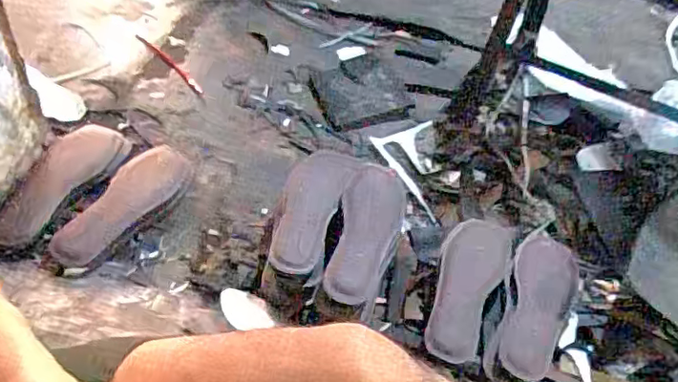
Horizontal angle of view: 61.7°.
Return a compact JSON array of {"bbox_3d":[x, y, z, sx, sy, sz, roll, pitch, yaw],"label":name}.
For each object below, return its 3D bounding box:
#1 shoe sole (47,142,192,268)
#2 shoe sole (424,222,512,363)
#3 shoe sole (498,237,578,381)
[{"bbox_3d":[-0.337,0.015,0.880,0.094,0.027,0.278,28,47,10],"label":"shoe sole"},{"bbox_3d":[0.183,0.138,0.819,0.089,0.015,0.220,17,62,16],"label":"shoe sole"},{"bbox_3d":[0.280,0.154,0.788,0.088,0.012,0.246,22,48,12],"label":"shoe sole"}]

